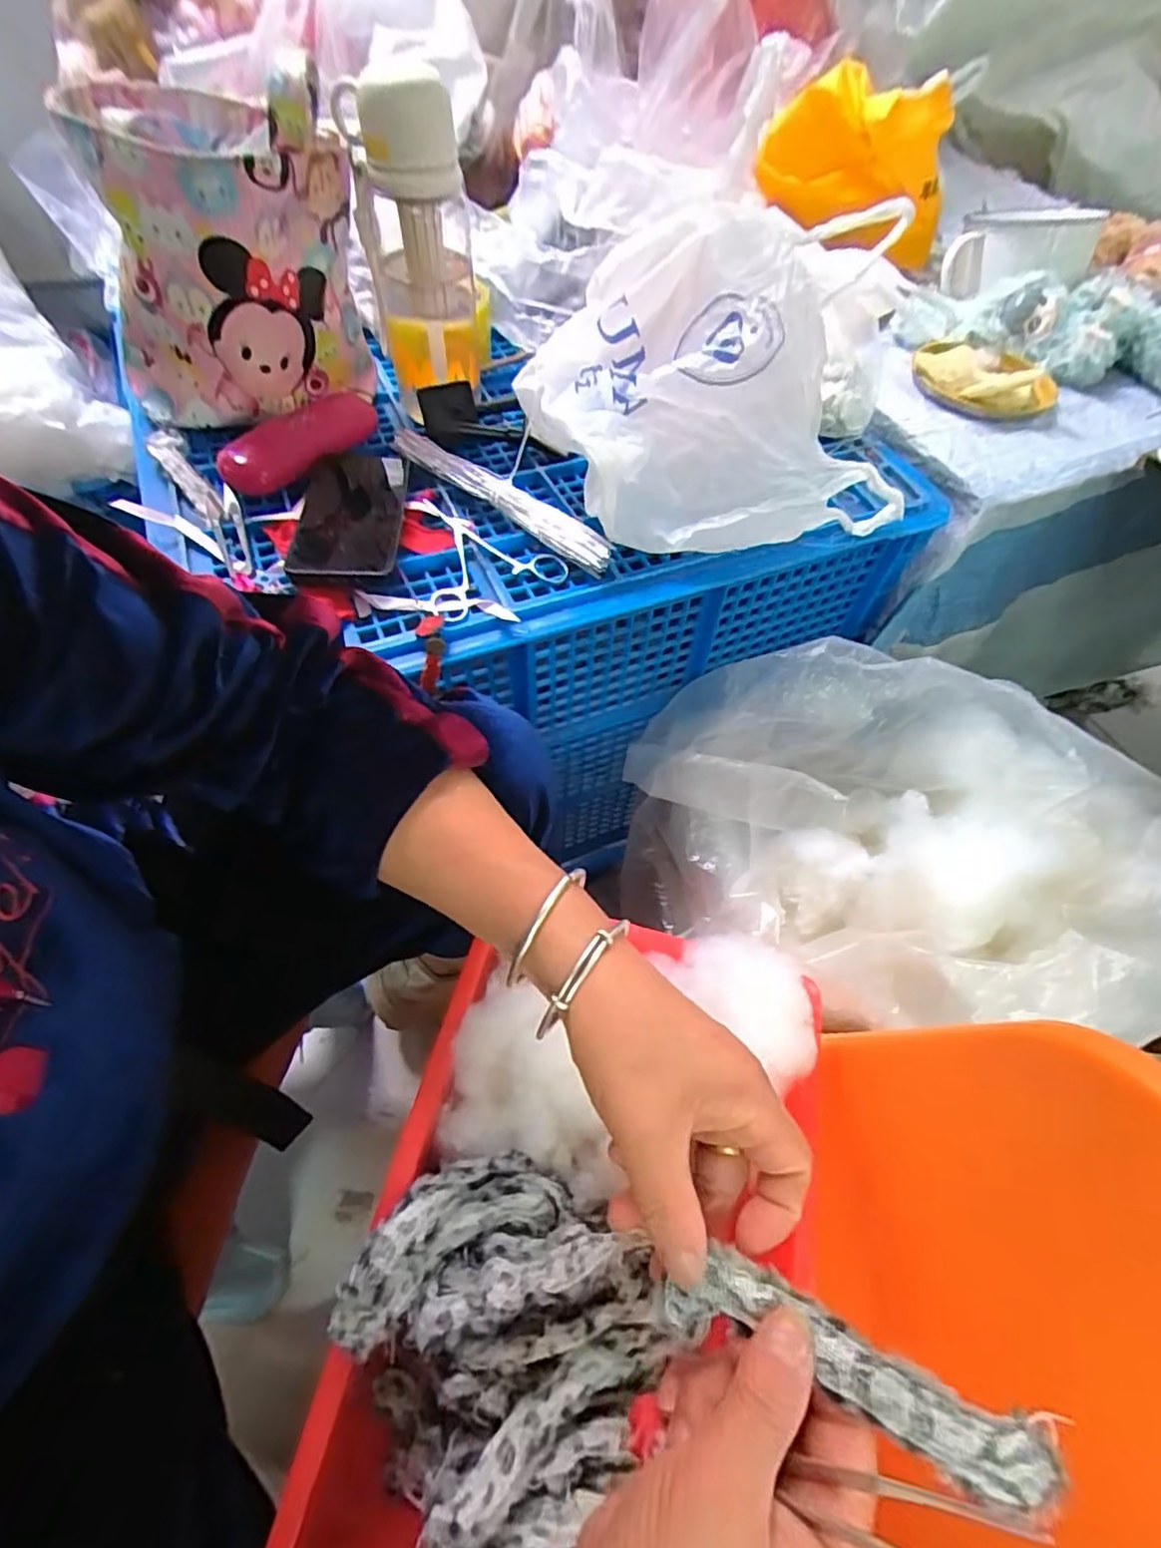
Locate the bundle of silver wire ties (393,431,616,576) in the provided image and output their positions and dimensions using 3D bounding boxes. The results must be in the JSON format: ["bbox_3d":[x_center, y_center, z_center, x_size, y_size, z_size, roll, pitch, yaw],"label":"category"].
[{"bbox_3d":[-0.073,-0.242,0.547,0.254,0.029,0.022,38,64,19],"label":"bundle of silver wire ties"}]

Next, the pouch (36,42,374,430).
[{"bbox_3d":[-0.283,-0.397,0.522,0.215,0.204,0.088,-22,62,-16],"label":"pouch"}]

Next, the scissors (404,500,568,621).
[{"bbox_3d":[-0.088,-0.191,0.525,0.114,0.014,0.136,-23,62,-16],"label":"scissors"}]

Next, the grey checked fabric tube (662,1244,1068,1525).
[{"bbox_3d":[0.094,0.214,0.226,0.127,0.013,0.031,12,57,26],"label":"grey checked fabric tube"}]

